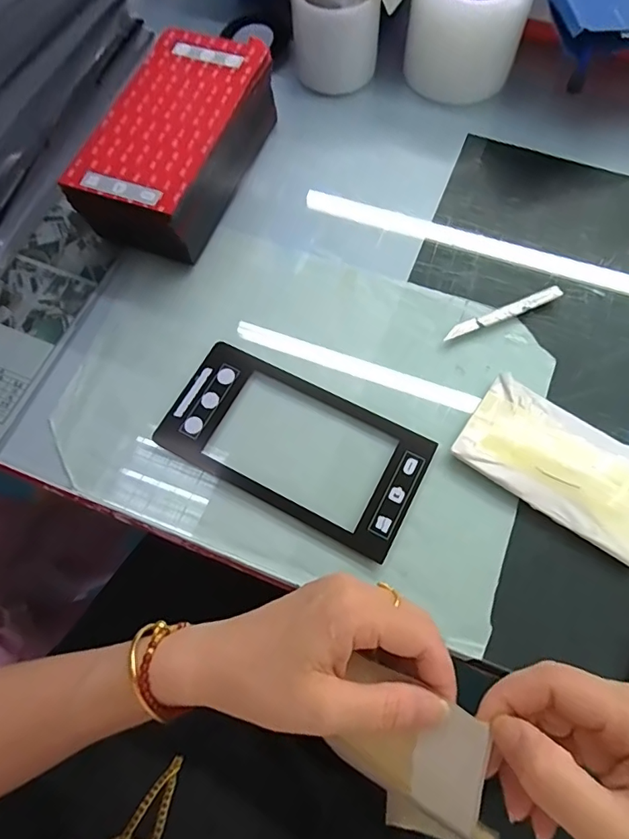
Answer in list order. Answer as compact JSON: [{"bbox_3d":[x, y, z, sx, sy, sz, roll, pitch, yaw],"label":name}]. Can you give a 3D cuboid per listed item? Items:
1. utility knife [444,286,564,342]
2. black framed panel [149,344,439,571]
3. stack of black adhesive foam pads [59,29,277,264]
[{"bbox_3d":[0.157,-0.088,0.413,0.104,0.010,0.012,-21,68,-6],"label":"utility knife"},{"bbox_3d":[-0.016,0.016,0.378,0.197,0.007,0.100,25,71,12],"label":"black framed panel"},{"bbox_3d":[-0.116,-0.242,0.443,0.107,0.077,0.204,19,70,10],"label":"stack of black adhesive foam pads"}]

